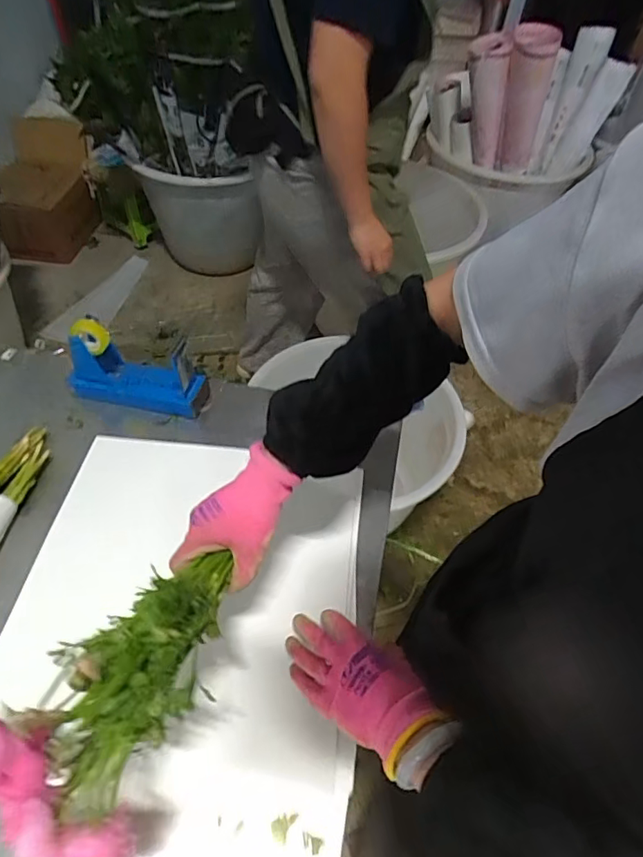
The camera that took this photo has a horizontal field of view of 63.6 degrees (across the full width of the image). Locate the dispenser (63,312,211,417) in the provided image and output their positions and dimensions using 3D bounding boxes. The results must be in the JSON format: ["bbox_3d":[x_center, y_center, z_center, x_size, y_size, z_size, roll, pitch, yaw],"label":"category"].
[{"bbox_3d":[-0.272,-0.088,0.755,0.202,0.121,0.070,9,52,3],"label":"dispenser"}]

